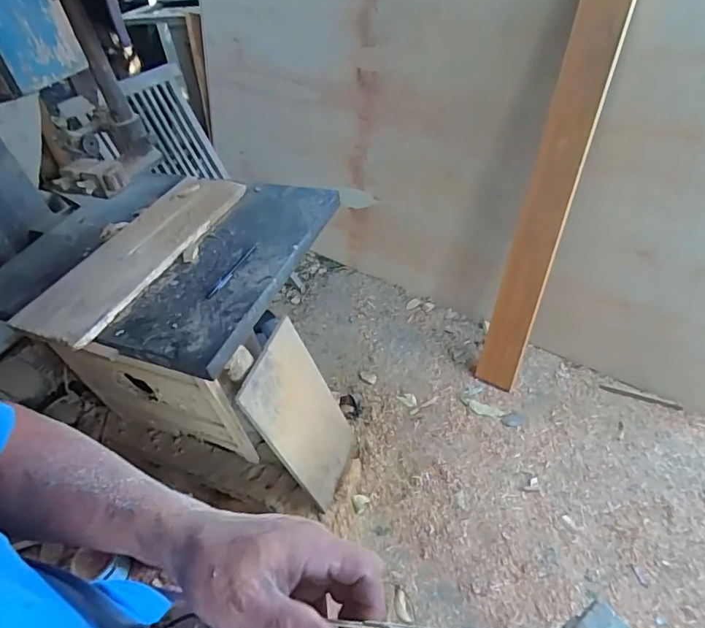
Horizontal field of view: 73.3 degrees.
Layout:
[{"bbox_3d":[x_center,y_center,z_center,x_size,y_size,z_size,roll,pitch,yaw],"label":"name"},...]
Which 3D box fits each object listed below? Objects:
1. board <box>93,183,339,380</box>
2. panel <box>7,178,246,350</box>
[{"bbox_3d":[-0.220,-0.102,0.899,0.232,0.029,0.499,9,47,22],"label":"board"},{"bbox_3d":[-0.449,-0.132,0.956,0.262,0.028,0.480,9,47,29],"label":"panel"}]

